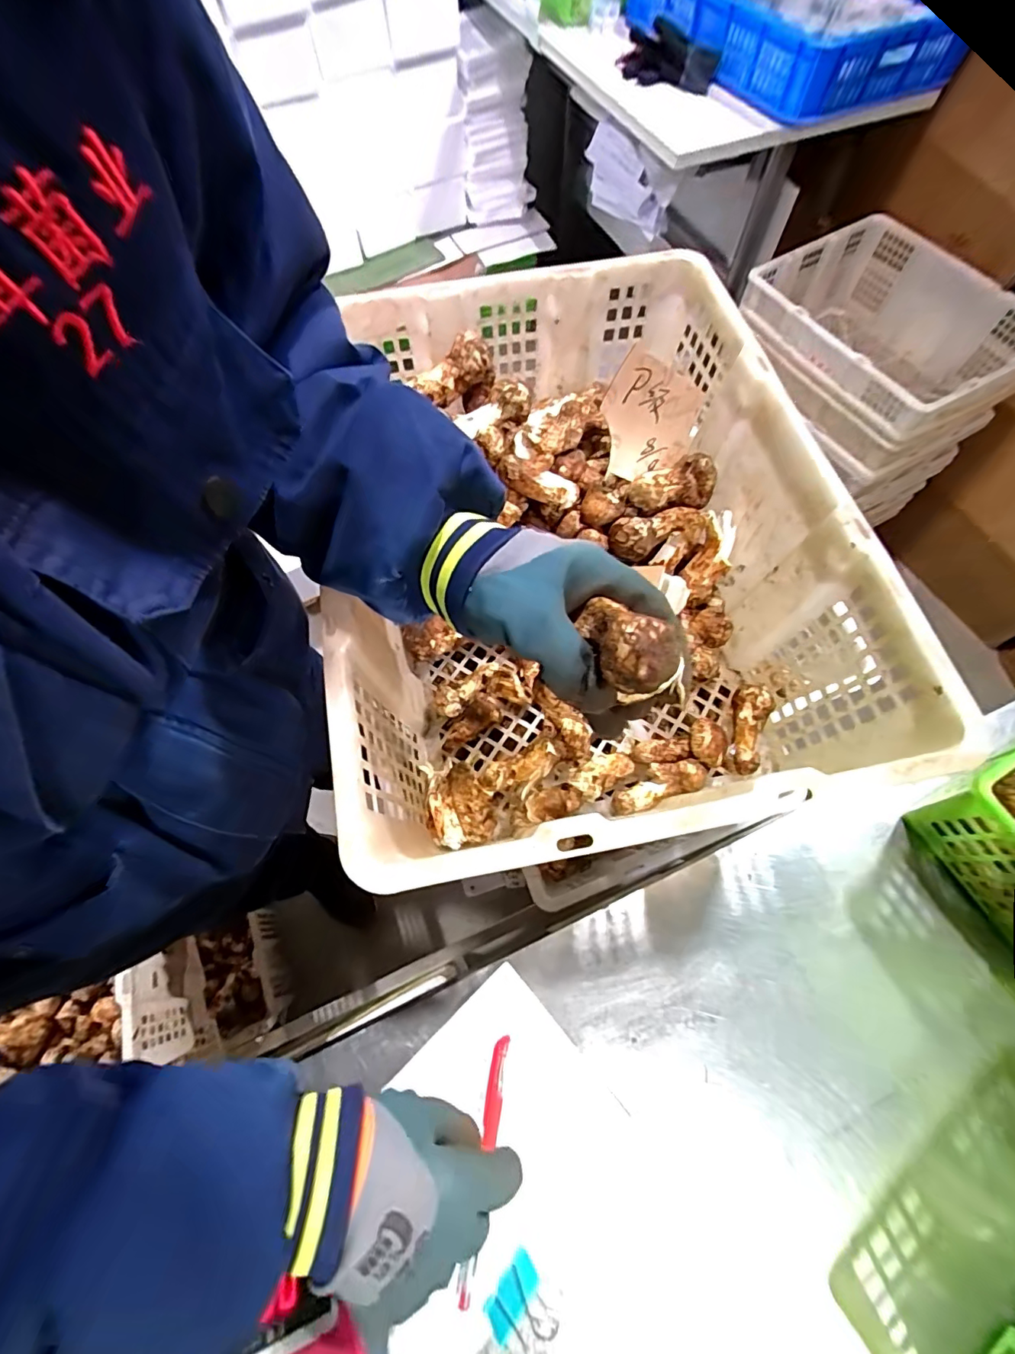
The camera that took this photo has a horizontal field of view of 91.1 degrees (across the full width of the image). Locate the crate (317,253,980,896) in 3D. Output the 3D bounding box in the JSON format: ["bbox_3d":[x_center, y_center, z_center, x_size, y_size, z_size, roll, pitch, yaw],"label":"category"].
[{"bbox_3d":[0.052,-0.115,0.428,0.343,0.168,0.503,-7,68,-2],"label":"crate"}]

